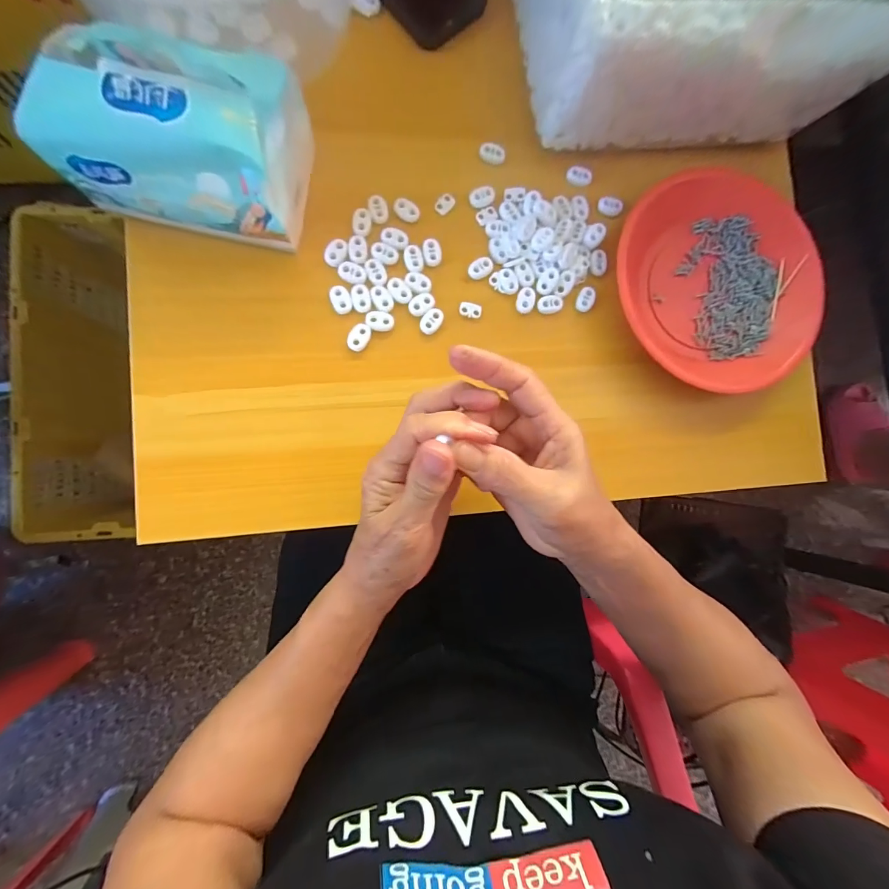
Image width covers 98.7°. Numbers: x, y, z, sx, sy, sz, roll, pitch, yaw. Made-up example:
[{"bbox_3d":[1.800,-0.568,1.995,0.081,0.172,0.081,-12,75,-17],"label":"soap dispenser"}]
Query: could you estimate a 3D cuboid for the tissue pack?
[{"bbox_3d":[-0.172,-0.208,0.256,0.142,0.091,0.101,6,88,-8],"label":"tissue pack"}]

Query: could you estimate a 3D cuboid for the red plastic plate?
[{"bbox_3d":[0.250,-0.149,0.345,0.195,0.022,0.195,0,87,-8],"label":"red plastic plate"}]

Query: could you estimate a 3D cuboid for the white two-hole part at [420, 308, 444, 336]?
[{"bbox_3d":[-0.010,-0.103,0.315,0.015,0.004,0.024,39,83,-5],"label":"white two-hole part"}]

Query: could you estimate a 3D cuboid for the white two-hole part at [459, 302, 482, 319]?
[{"bbox_3d":[0.022,-0.114,0.324,0.019,0.004,0.012,8,86,-8],"label":"white two-hole part"}]

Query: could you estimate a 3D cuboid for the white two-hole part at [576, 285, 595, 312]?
[{"bbox_3d":[0.125,-0.128,0.336,0.014,0.007,0.022,16,85,-7],"label":"white two-hole part"}]

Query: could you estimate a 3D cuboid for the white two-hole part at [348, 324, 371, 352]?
[{"bbox_3d":[-0.069,-0.087,0.308,0.016,0.004,0.022,25,84,-6],"label":"white two-hole part"}]

